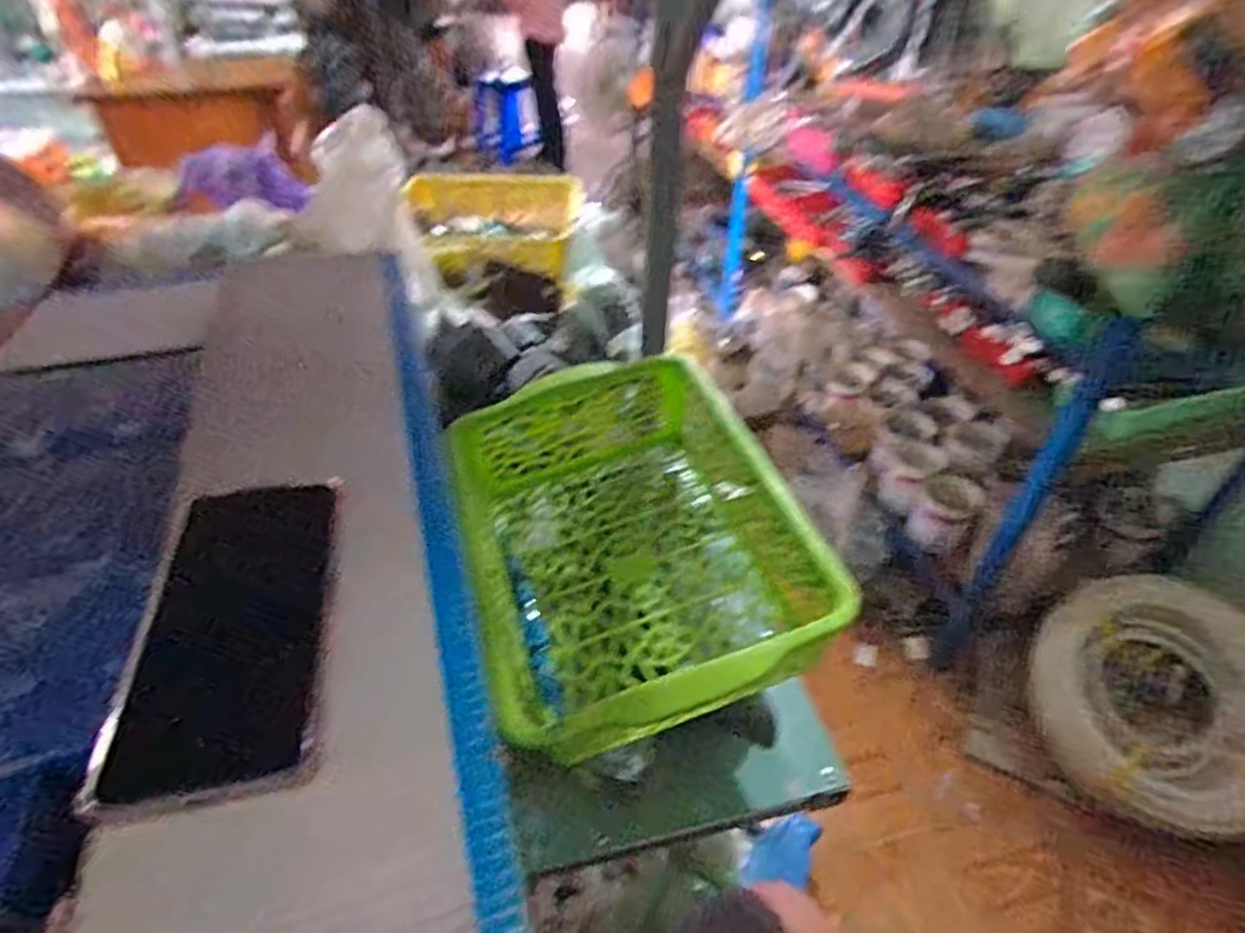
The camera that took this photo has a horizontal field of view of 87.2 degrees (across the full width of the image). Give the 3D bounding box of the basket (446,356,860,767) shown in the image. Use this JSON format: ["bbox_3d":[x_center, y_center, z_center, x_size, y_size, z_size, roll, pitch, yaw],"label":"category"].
[{"bbox_3d":[0.003,0.054,0.486,0.216,0.106,0.298,-11,43,-13],"label":"basket"}]

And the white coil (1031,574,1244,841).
[{"bbox_3d":[0.911,0.398,1.123,0.383,0.117,0.362,-10,51,13],"label":"white coil"}]

